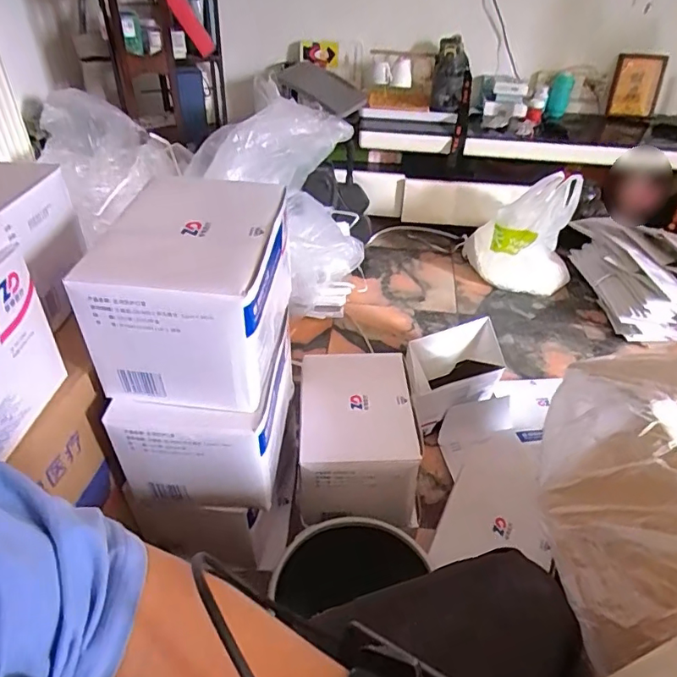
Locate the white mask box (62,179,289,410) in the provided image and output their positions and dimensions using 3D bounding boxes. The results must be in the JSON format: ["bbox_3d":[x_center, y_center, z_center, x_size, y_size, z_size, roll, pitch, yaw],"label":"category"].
[{"bbox_3d":[-0.177,-0.069,0.663,0.200,0.177,0.254,5,40,3],"label":"white mask box"}]

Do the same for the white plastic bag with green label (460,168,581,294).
[{"bbox_3d":[0.621,-0.373,1.718,0.362,0.334,0.188,14,41,14],"label":"white plastic bag with green label"}]

